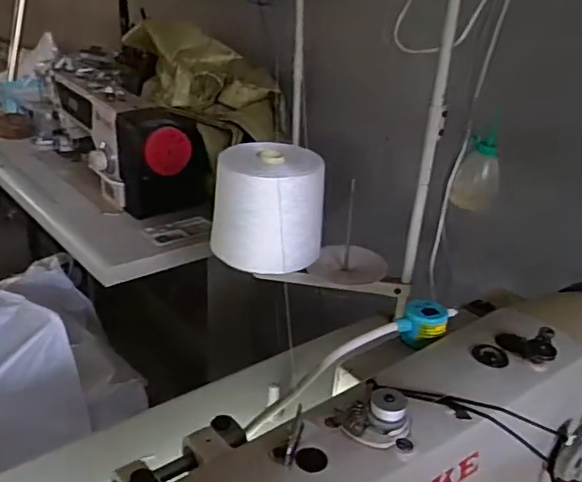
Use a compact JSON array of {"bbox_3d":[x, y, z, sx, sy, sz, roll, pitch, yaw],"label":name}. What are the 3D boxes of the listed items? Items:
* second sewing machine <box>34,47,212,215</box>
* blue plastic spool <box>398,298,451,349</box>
[{"bbox_3d":[-0.430,-0.253,1.399,0.161,0.223,0.645,-13,31,-34],"label":"second sewing machine"},{"bbox_3d":[0.123,0.076,0.549,0.042,0.035,0.034,13,26,15],"label":"blue plastic spool"}]

